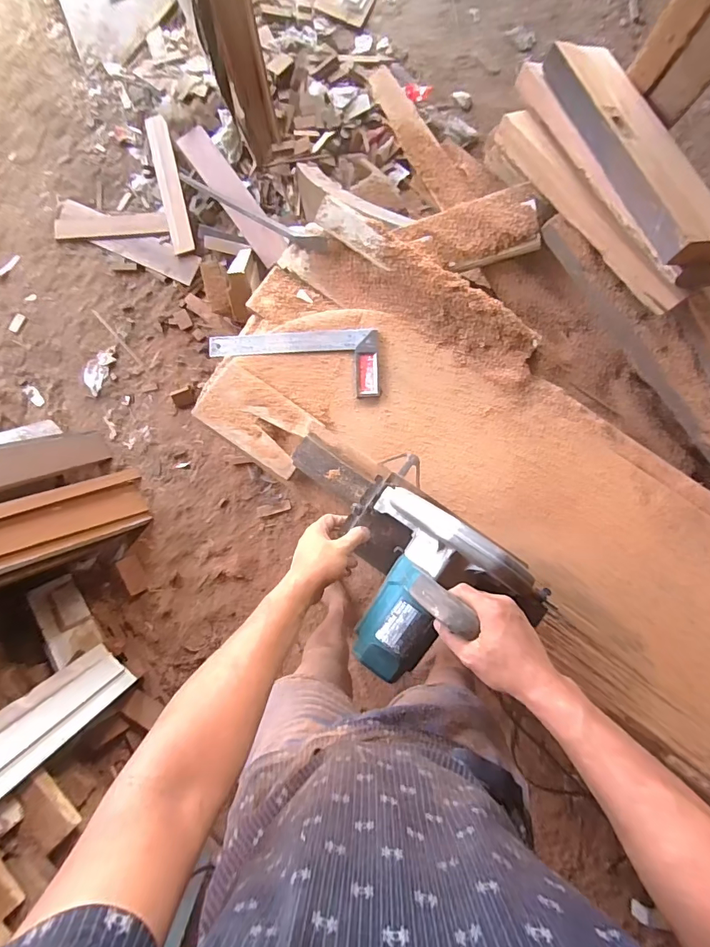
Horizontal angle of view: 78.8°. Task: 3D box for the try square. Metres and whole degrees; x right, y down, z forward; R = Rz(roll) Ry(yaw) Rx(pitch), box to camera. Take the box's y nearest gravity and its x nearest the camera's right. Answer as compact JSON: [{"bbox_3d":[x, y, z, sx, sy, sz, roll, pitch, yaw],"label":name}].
[{"bbox_3d":[-0.109,-0.192,0.767,0.300,0.017,0.117,-1,86,4],"label":"try square"}]

